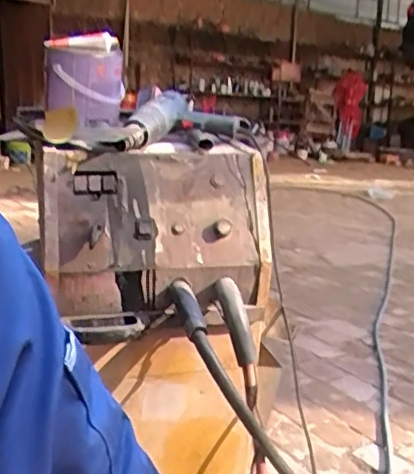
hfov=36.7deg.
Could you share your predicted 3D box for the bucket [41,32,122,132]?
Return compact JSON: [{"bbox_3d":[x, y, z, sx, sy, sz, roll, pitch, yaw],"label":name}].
[{"bbox_3d":[-0.244,-0.302,1.193,0.137,0.165,0.141,2,13,0],"label":"bucket"}]

